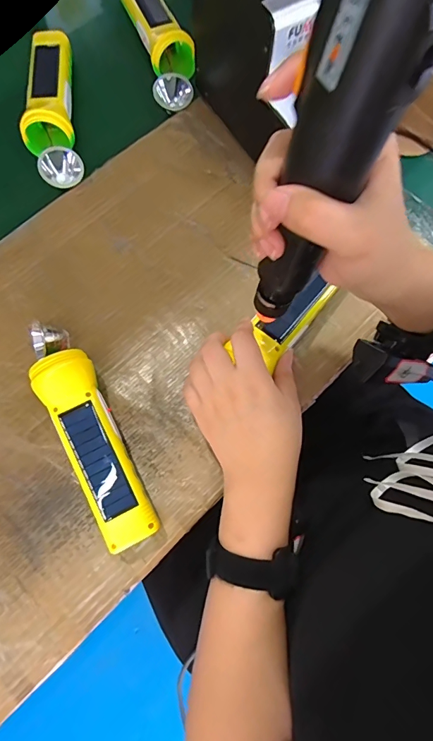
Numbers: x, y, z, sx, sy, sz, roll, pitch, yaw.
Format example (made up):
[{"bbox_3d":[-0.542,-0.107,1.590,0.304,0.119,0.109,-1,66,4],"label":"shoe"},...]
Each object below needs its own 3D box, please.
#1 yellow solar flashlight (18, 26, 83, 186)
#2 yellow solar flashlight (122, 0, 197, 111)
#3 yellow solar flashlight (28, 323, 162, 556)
[{"bbox_3d":[-0.186,-0.300,0.452,0.054,0.039,0.206,-9,74,-5],"label":"yellow solar flashlight"},{"bbox_3d":[-0.069,-0.403,0.490,0.056,0.044,0.201,-15,75,-6],"label":"yellow solar flashlight"},{"bbox_3d":[-0.108,0.046,0.344,0.045,0.047,0.202,-27,76,-10],"label":"yellow solar flashlight"}]

